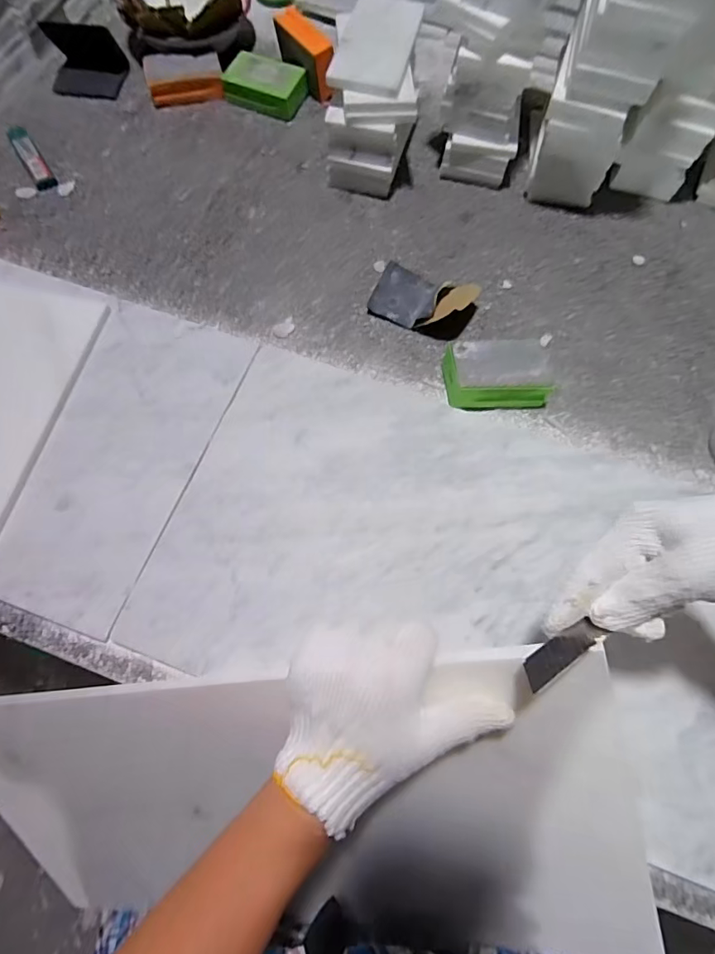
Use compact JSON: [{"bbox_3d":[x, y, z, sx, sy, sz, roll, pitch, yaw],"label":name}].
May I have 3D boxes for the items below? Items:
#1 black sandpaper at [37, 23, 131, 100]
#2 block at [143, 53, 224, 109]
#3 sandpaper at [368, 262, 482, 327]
[{"bbox_3d":[-0.357,-0.544,0.628,0.092,0.049,0.070,-2,67,-4],"label":"black sandpaper"},{"bbox_3d":[-0.225,-0.521,0.632,0.096,0.031,0.063,-6,67,-6],"label":"block"},{"bbox_3d":[0.071,-0.193,0.512,0.103,0.030,0.066,22,67,7],"label":"sandpaper"}]

